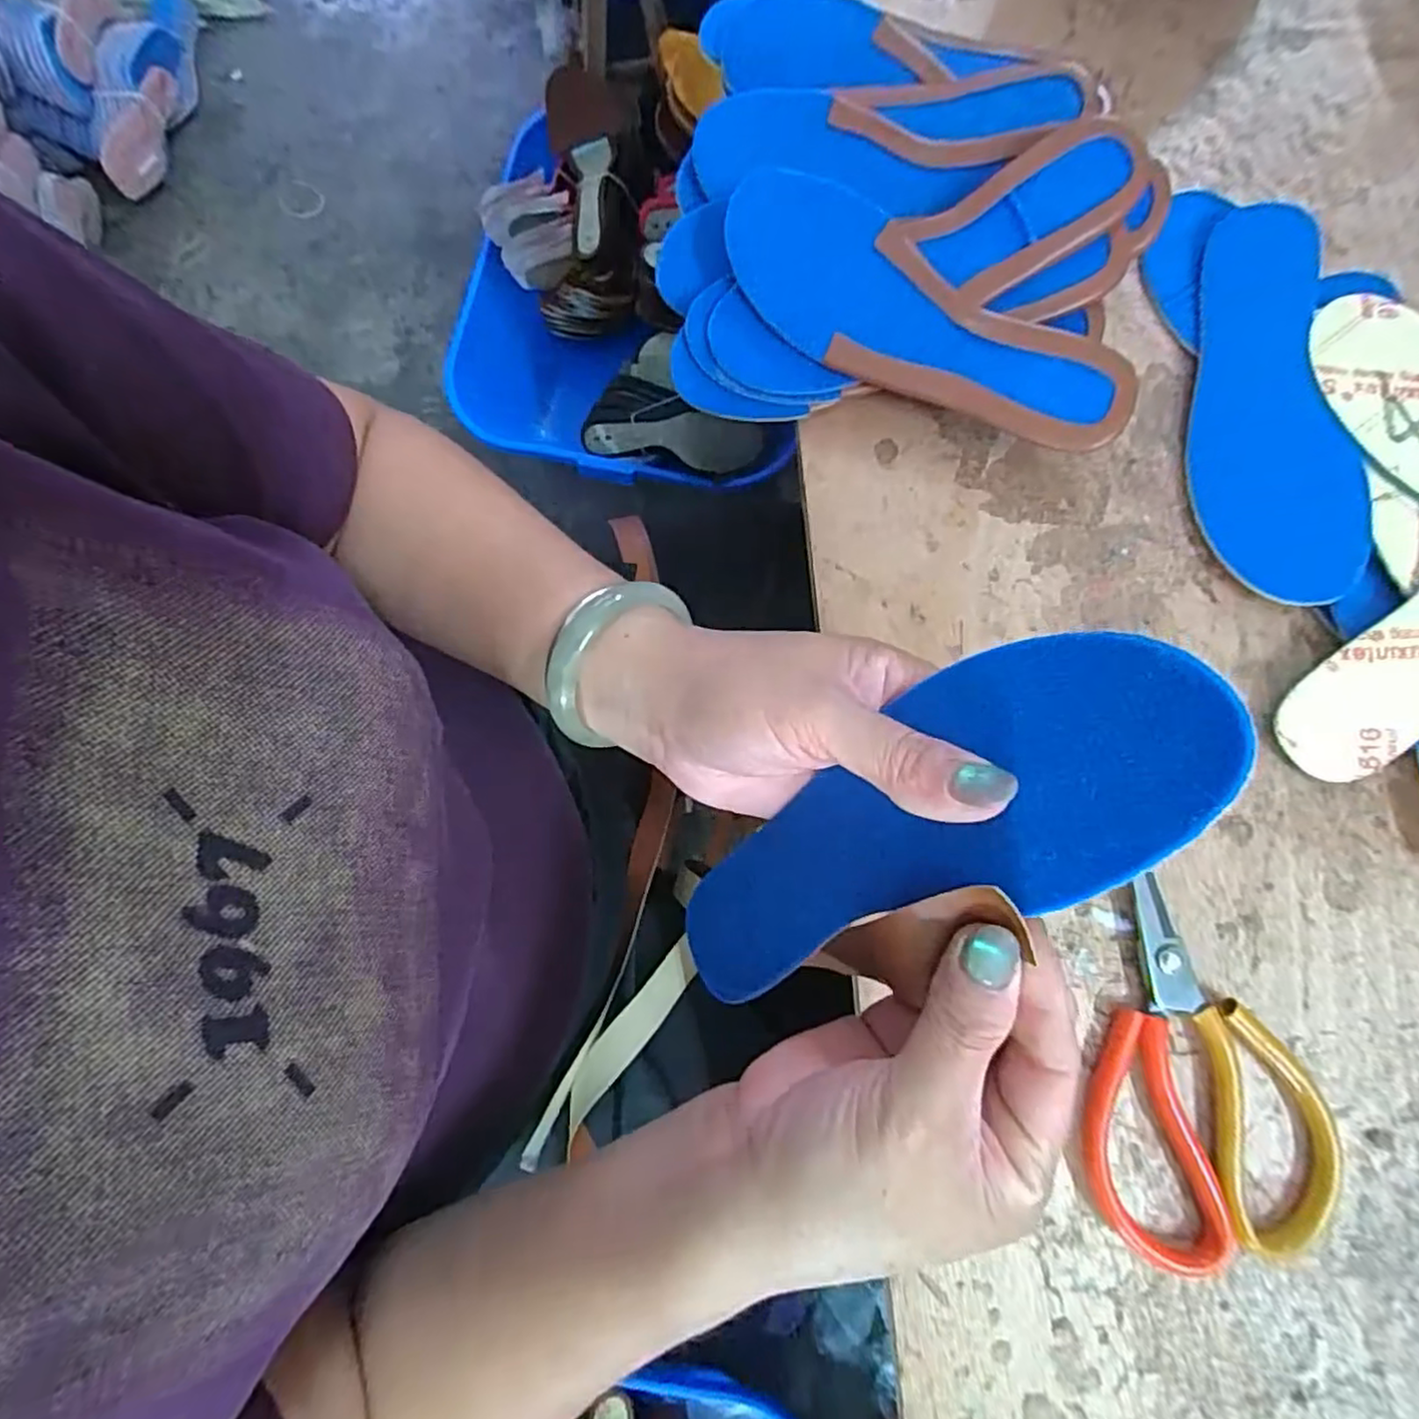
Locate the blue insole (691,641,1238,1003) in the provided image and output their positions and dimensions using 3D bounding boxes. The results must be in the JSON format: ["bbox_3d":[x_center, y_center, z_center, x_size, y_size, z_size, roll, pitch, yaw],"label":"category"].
[{"bbox_3d":[0.055,0.049,0.225,0.006,0.208,0.069,4,52,-39],"label":"blue insole"}]

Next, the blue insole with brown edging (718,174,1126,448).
[{"bbox_3d":[0.102,-0.189,0.344,0.210,0.014,0.071,32,94,0],"label":"blue insole with brown edging"}]

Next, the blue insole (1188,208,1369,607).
[{"bbox_3d":[0.285,-0.157,0.355,0.070,0.010,0.210,-5,78,20],"label":"blue insole"}]

